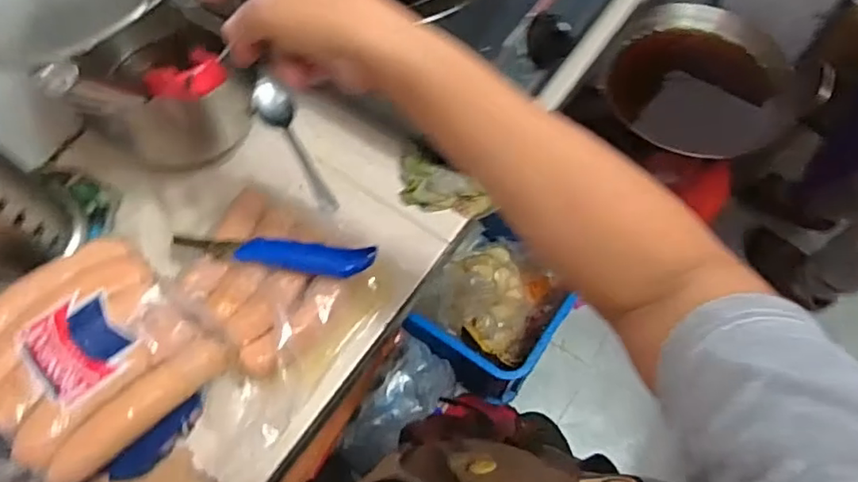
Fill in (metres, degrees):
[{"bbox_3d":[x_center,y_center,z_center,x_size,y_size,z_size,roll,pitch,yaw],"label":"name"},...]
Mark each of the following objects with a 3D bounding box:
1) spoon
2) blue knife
[{"bbox_3d":[-0.139,-0.096,0.604,0.037,0.026,0.155,-25,80,-10],"label":"spoon"},{"bbox_3d":[-0.136,0.012,0.518,0.176,0.021,0.027,6,65,5],"label":"blue knife"}]

